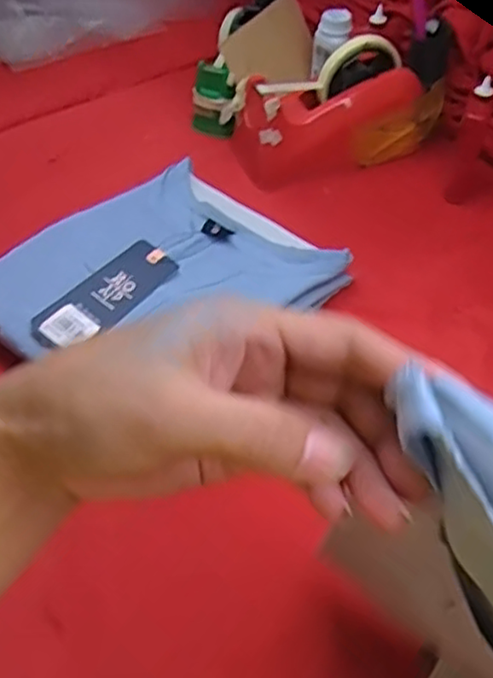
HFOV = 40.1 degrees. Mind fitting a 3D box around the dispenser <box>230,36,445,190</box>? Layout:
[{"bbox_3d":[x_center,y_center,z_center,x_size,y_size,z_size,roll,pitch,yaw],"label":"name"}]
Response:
[{"bbox_3d":[0.103,-0.239,0.691,0.223,0.107,0.071,-17,52,-14],"label":"dispenser"}]

